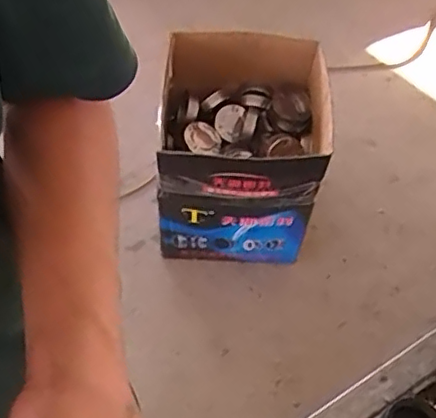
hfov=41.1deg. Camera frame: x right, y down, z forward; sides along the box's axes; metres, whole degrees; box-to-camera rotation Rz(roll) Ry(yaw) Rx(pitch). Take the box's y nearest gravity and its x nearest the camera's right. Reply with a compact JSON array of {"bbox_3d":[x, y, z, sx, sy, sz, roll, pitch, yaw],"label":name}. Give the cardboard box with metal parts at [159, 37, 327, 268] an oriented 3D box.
[{"bbox_3d":[0.054,-0.144,1.500,0.380,0.428,0.417,3,56,-2],"label":"cardboard box with metal parts"}]

